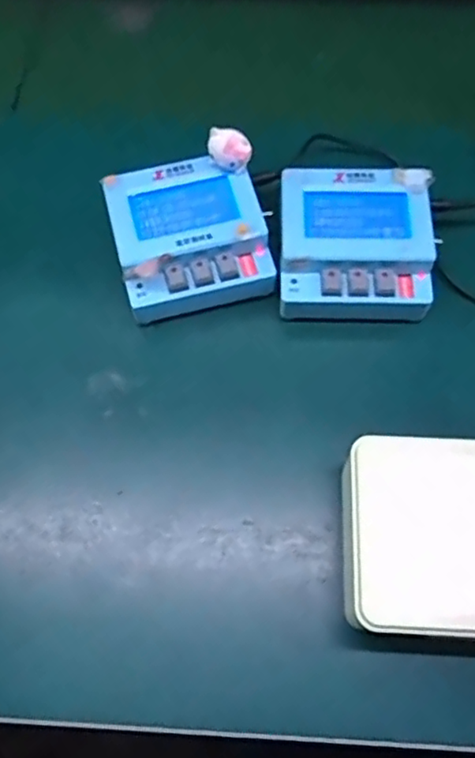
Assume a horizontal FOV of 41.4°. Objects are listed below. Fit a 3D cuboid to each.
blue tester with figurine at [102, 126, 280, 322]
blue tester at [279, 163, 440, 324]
[{"bbox_3d":[-0.032,-0.102,0.432,0.101,0.068,0.101,-14,66,-6],"label":"blue tester with figurine"},{"bbox_3d":[0.081,-0.091,0.440,0.101,0.053,0.101,1,65,1],"label":"blue tester"}]

